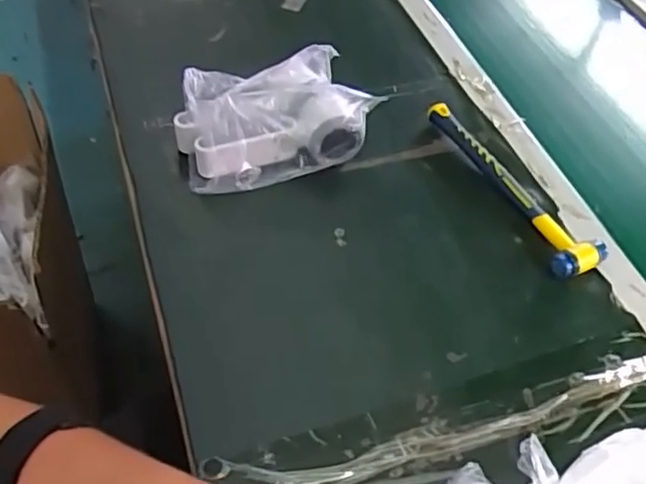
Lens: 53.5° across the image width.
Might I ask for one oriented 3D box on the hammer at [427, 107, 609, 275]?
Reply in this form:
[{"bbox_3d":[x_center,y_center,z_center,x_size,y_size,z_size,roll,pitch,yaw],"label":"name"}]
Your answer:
[{"bbox_3d":[0.195,-0.064,0.663,0.055,0.028,0.242,-19,55,-18],"label":"hammer"}]

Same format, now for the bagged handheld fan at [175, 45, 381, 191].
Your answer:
[{"bbox_3d":[-0.053,-0.126,0.662,0.193,0.083,0.112,-14,53,-15],"label":"bagged handheld fan"}]

